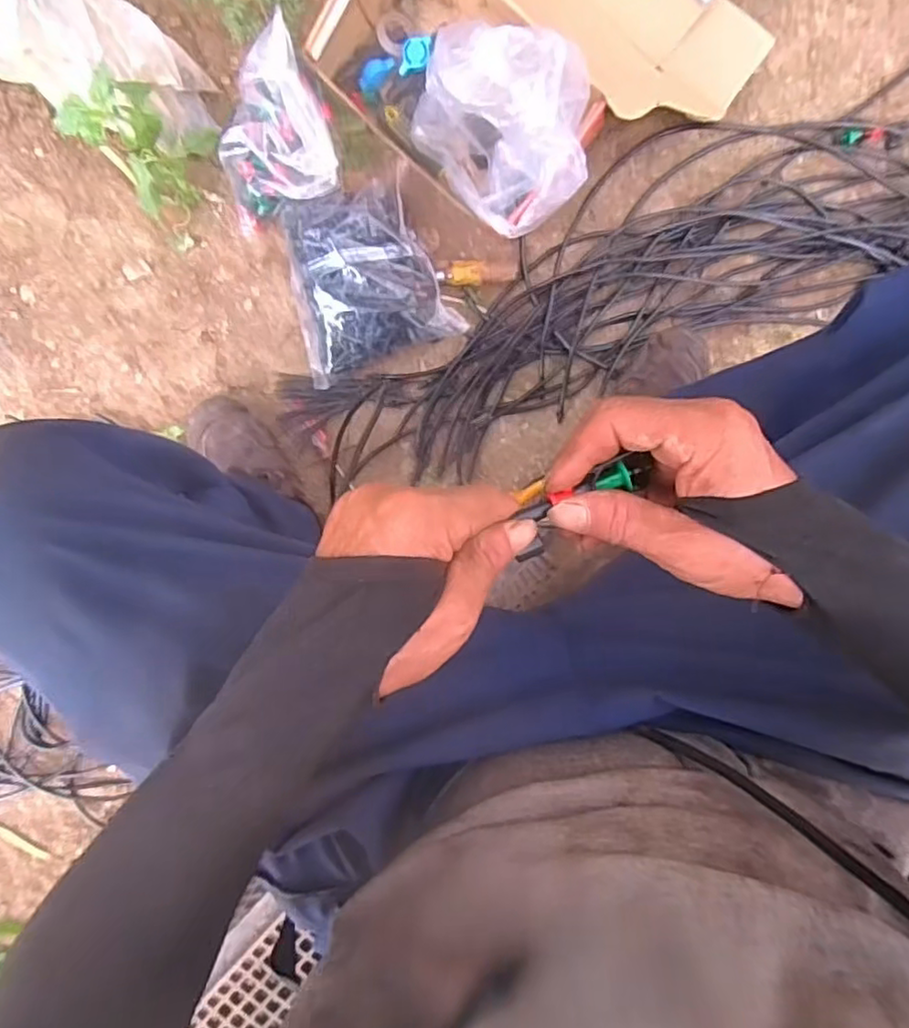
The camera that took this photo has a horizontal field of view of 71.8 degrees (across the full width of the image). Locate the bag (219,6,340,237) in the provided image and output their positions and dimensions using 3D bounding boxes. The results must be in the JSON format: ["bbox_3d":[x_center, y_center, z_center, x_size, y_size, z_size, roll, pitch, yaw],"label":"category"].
[{"bbox_3d":[-0.206,-0.421,0.693,0.134,0.106,0.148,-12,95,2],"label":"bag"}]

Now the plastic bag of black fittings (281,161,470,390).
[{"bbox_3d":[-0.109,-0.274,0.728,0.187,0.056,0.197,-20,94,3],"label":"plastic bag of black fittings"}]

